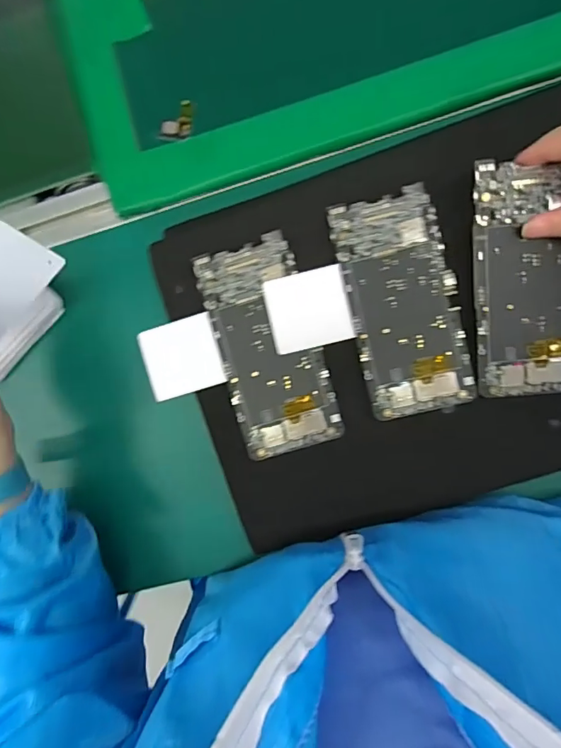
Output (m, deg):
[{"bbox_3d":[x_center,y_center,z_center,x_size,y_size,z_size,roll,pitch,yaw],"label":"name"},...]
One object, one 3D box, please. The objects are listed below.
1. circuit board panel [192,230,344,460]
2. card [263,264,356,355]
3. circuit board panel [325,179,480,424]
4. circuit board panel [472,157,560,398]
[{"bbox_3d":[-0.009,-0.019,0.350,0.072,0.008,0.153,-16,88,7],"label":"circuit board panel"},{"bbox_3d":[0.021,-0.047,0.345,0.057,0.004,0.054,-12,88,7],"label":"card"},{"bbox_3d":[0.086,-0.049,0.336,0.073,0.004,0.152,-13,88,7],"label":"circuit board panel"},{"bbox_3d":[0.169,-0.063,0.321,0.075,0.006,0.154,-8,98,7],"label":"circuit board panel"}]

